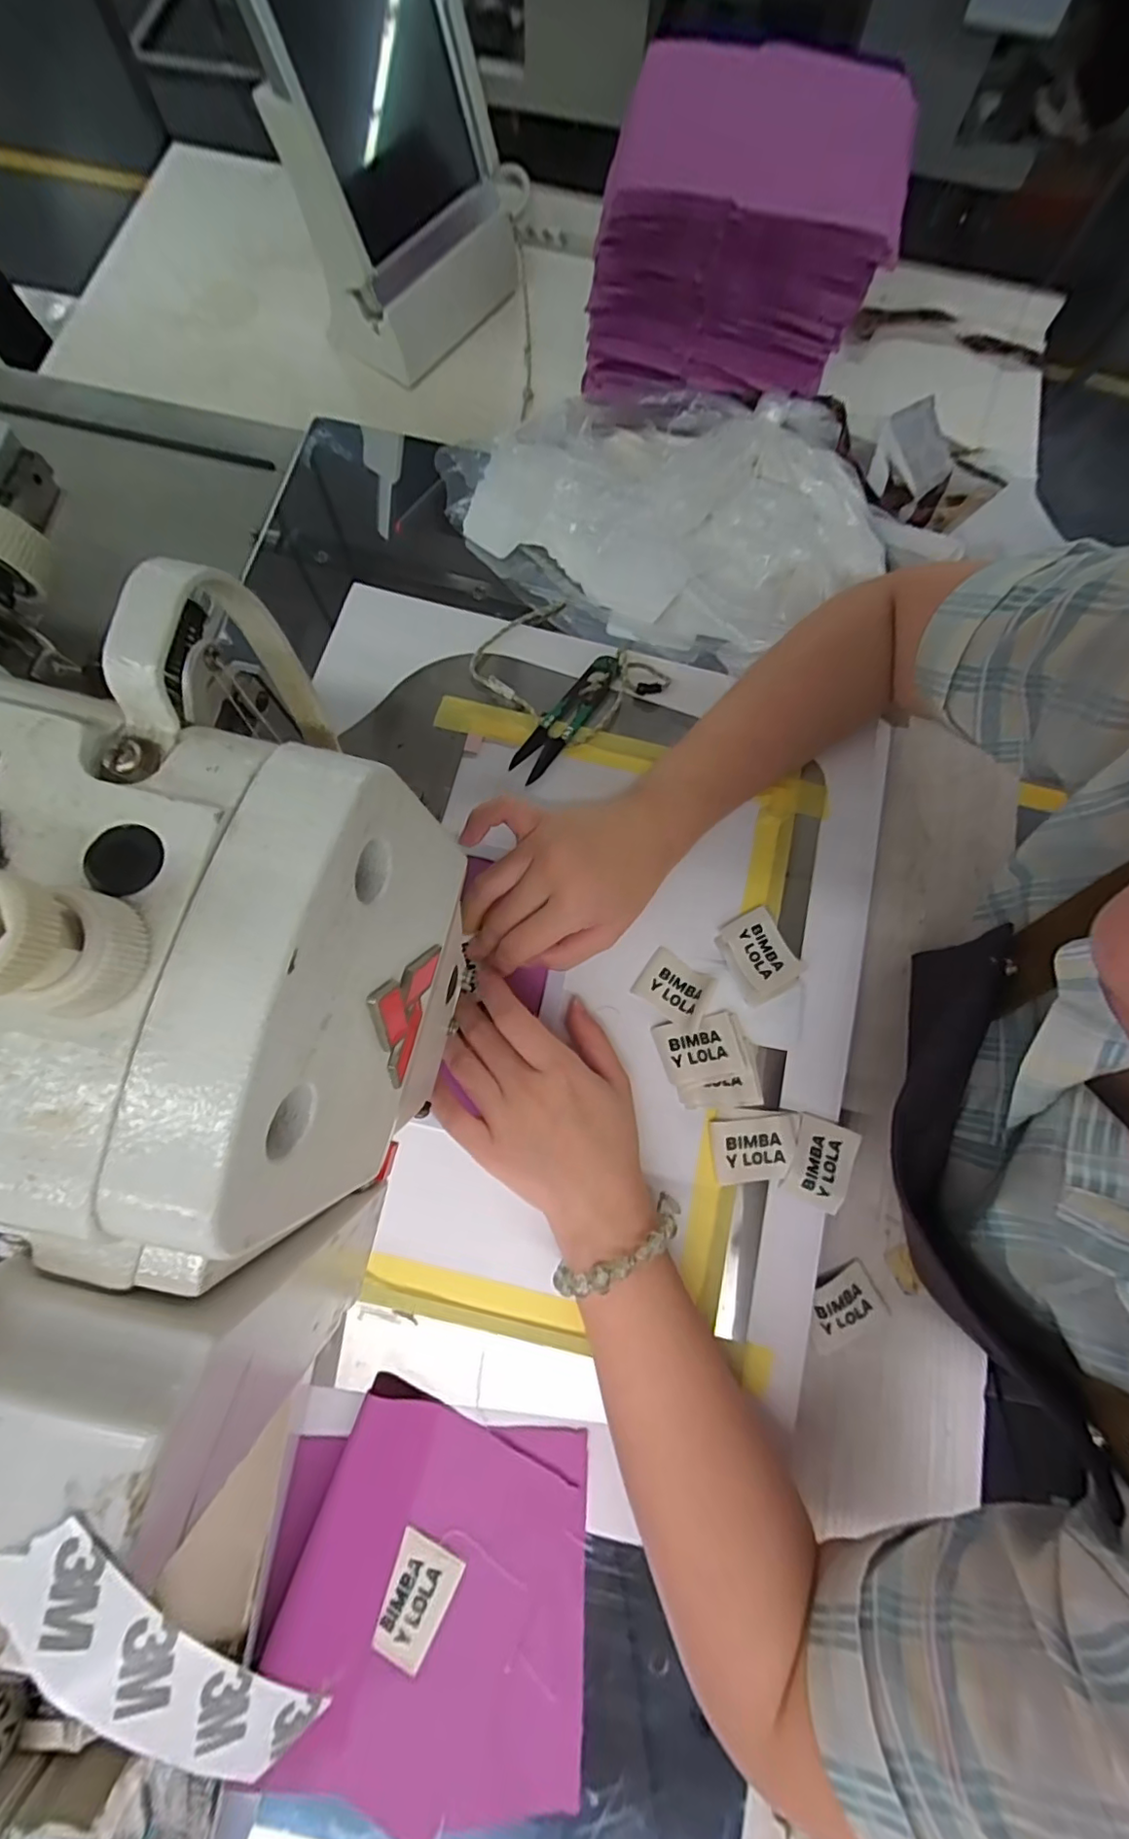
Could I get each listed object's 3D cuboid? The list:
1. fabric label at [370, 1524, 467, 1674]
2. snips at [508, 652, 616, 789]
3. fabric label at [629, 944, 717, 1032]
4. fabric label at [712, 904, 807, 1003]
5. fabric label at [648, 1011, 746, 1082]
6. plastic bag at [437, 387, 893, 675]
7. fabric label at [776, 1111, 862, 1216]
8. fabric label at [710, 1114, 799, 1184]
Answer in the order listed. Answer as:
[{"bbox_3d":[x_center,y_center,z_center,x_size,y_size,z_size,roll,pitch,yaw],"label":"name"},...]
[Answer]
[{"bbox_3d":[-0.073,0.332,0.282,0.032,0.004,0.047,24,77,4],"label":"fabric label"},{"bbox_3d":[0.001,-0.136,0.388,0.024,0.008,0.102,35,78,7],"label":"snips"},{"bbox_3d":[0.067,0.040,0.349,0.041,0.010,0.032,34,78,6],"label":"fabric label"},{"bbox_3d":[0.118,0.021,0.356,0.041,0.004,0.050,-31,76,-6],"label":"fabric label"},{"bbox_3d":[0.080,0.076,0.343,0.046,0.008,0.036,-10,66,-6],"label":"fabric label"},{"bbox_3d":[0.071,-0.284,0.408,0.304,0.036,0.210,0,77,-2],"label":"plastic bag"},{"bbox_3d":[0.147,0.139,0.331,0.034,0.004,0.047,21,77,3],"label":"fabric label"},{"bbox_3d":[0.111,0.131,0.333,0.049,0.004,0.034,-4,77,-3],"label":"fabric label"}]

